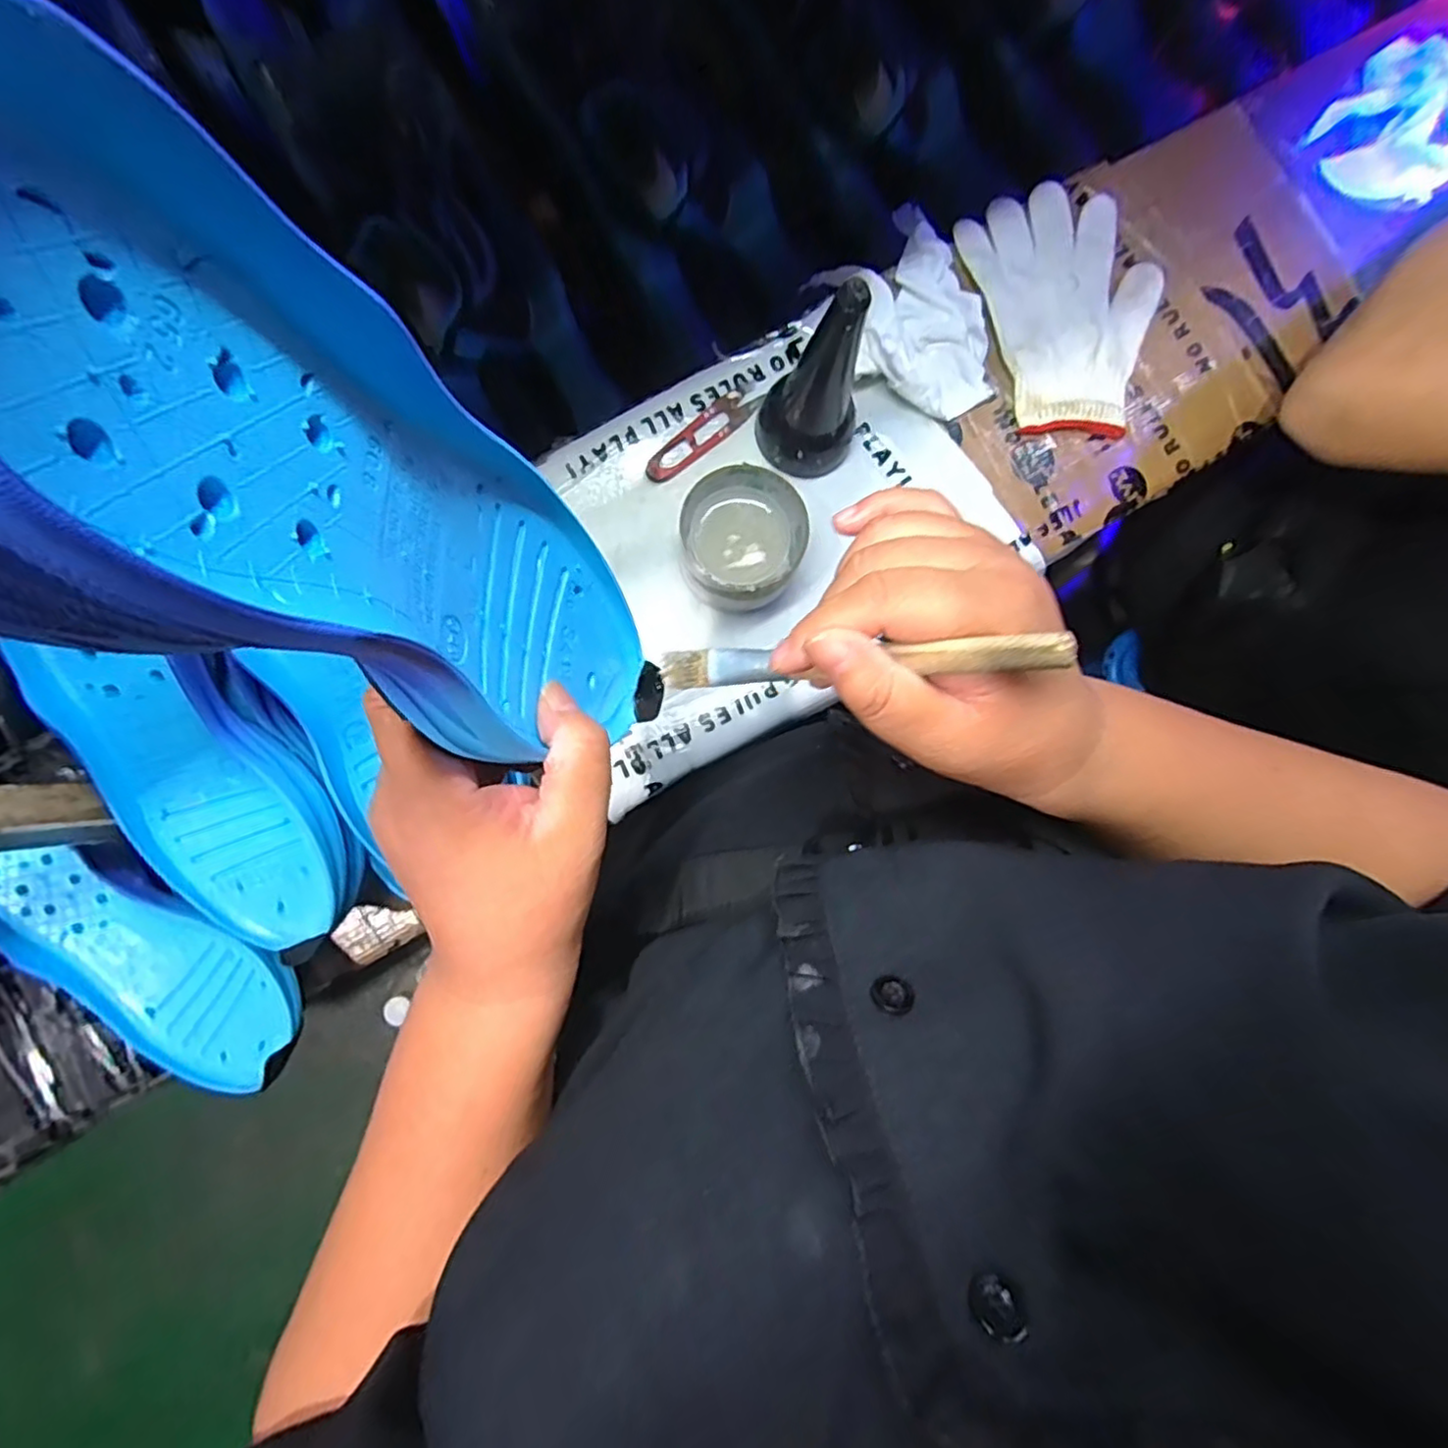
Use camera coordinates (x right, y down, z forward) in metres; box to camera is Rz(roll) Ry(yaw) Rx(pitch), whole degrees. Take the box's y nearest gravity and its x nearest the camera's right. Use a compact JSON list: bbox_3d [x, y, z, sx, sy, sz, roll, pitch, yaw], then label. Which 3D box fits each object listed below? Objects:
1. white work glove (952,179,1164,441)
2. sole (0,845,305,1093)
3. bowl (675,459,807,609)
[{"bbox_3d":[0.263,-0.315,0.496,0.135,0.027,0.194,-16,81,-3],"label":"white work glove"},{"bbox_3d":[-0.356,0.144,0.389,0.220,0.033,0.084,28,84,-1],"label":"sole"},{"bbox_3d":[0.013,-0.118,0.432,0.079,0.051,0.083,0,85,-4],"label":"bowl"}]

